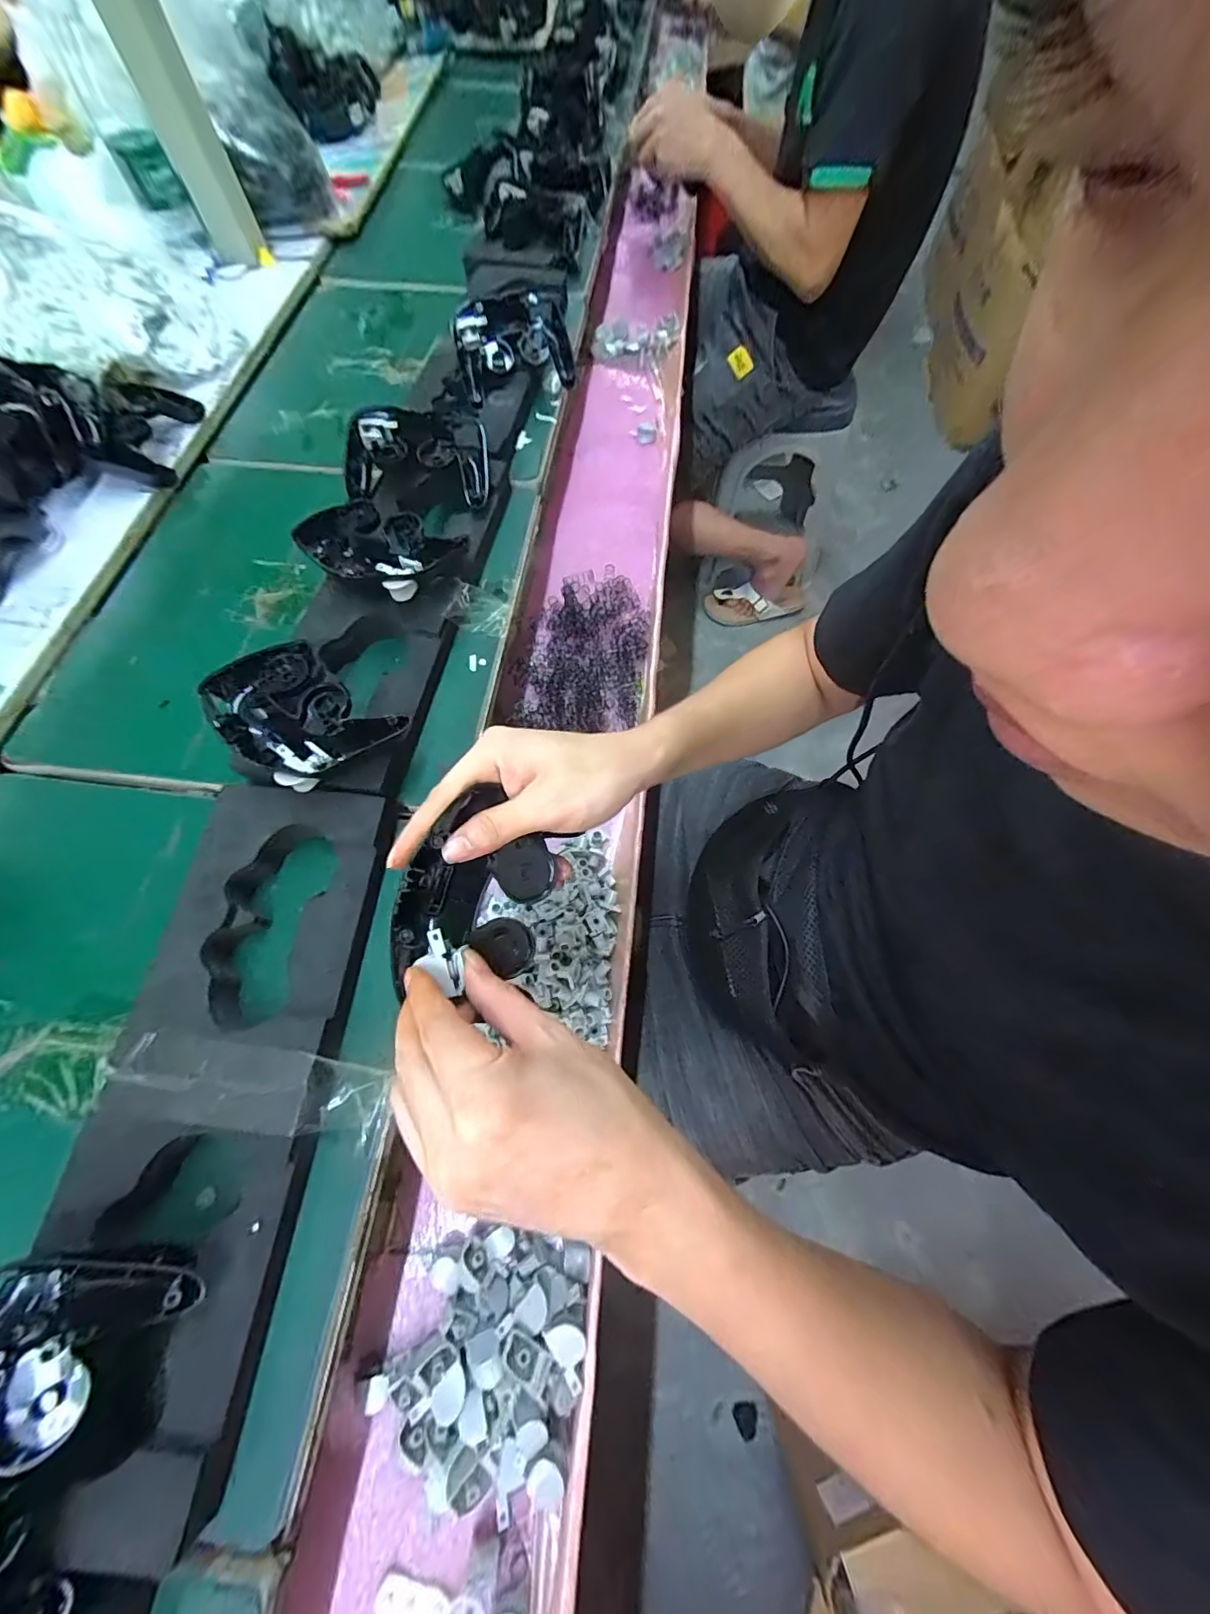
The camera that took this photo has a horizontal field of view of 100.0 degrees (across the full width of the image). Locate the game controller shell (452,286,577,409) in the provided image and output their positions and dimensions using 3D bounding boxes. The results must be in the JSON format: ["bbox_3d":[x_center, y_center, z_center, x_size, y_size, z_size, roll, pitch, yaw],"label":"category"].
[{"bbox_3d":[-0.112,-0.553,0.618,0.139,0.048,0.097,-24,102,-13],"label":"game controller shell"}]

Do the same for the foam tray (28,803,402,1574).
[{"bbox_3d":[-0.244,0.172,0.324,0.133,0.040,0.384,4,65,1],"label":"foam tray"}]

